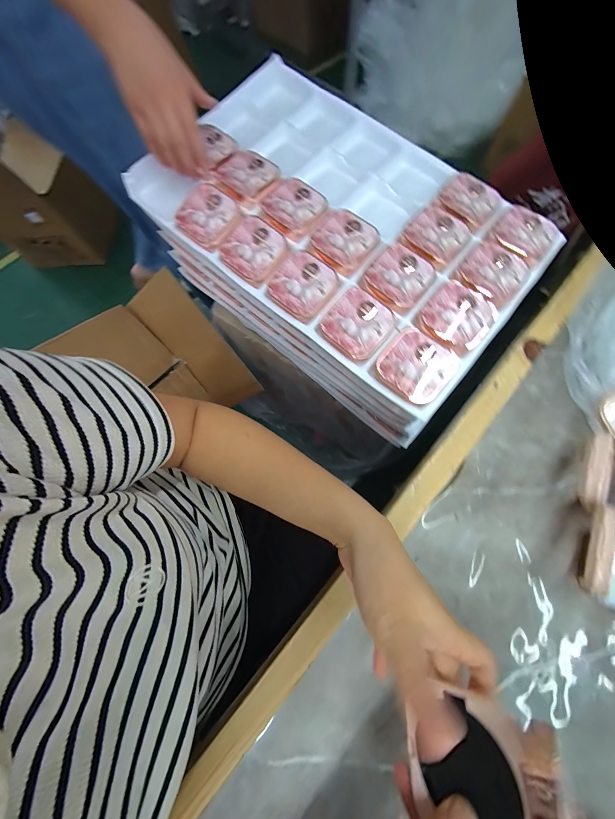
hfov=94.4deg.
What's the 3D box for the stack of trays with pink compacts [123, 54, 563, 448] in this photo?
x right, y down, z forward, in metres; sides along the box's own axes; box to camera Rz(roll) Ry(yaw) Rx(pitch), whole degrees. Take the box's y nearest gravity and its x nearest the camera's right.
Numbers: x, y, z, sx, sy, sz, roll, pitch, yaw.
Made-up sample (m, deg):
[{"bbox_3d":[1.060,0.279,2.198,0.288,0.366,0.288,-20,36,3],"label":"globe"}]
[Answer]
[{"bbox_3d":[0.044,-0.254,0.489,0.529,0.211,0.334,38,78,12],"label":"stack of trays with pink compacts"}]

